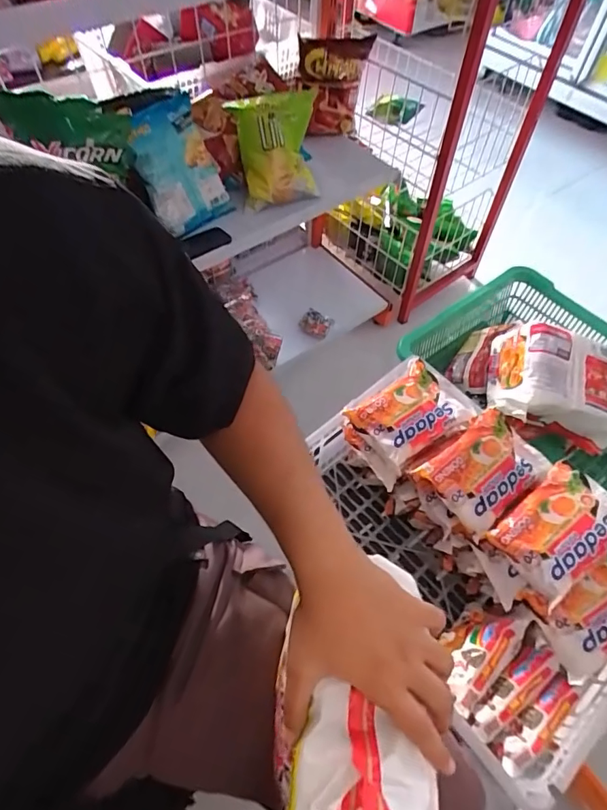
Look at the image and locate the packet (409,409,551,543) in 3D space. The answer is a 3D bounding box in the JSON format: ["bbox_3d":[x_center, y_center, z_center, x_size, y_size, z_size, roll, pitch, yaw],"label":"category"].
[{"bbox_3d":[0.230,0.076,0.592,0.146,0.036,0.111,-34,64,-21],"label":"packet"}]

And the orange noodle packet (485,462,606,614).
[{"bbox_3d":[0.305,0.144,0.543,0.146,0.032,0.103,-33,63,-21],"label":"orange noodle packet"}]

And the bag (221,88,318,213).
[{"bbox_3d":[-0.051,-0.516,0.948,0.158,0.168,0.119,-10,58,-8],"label":"bag"}]

